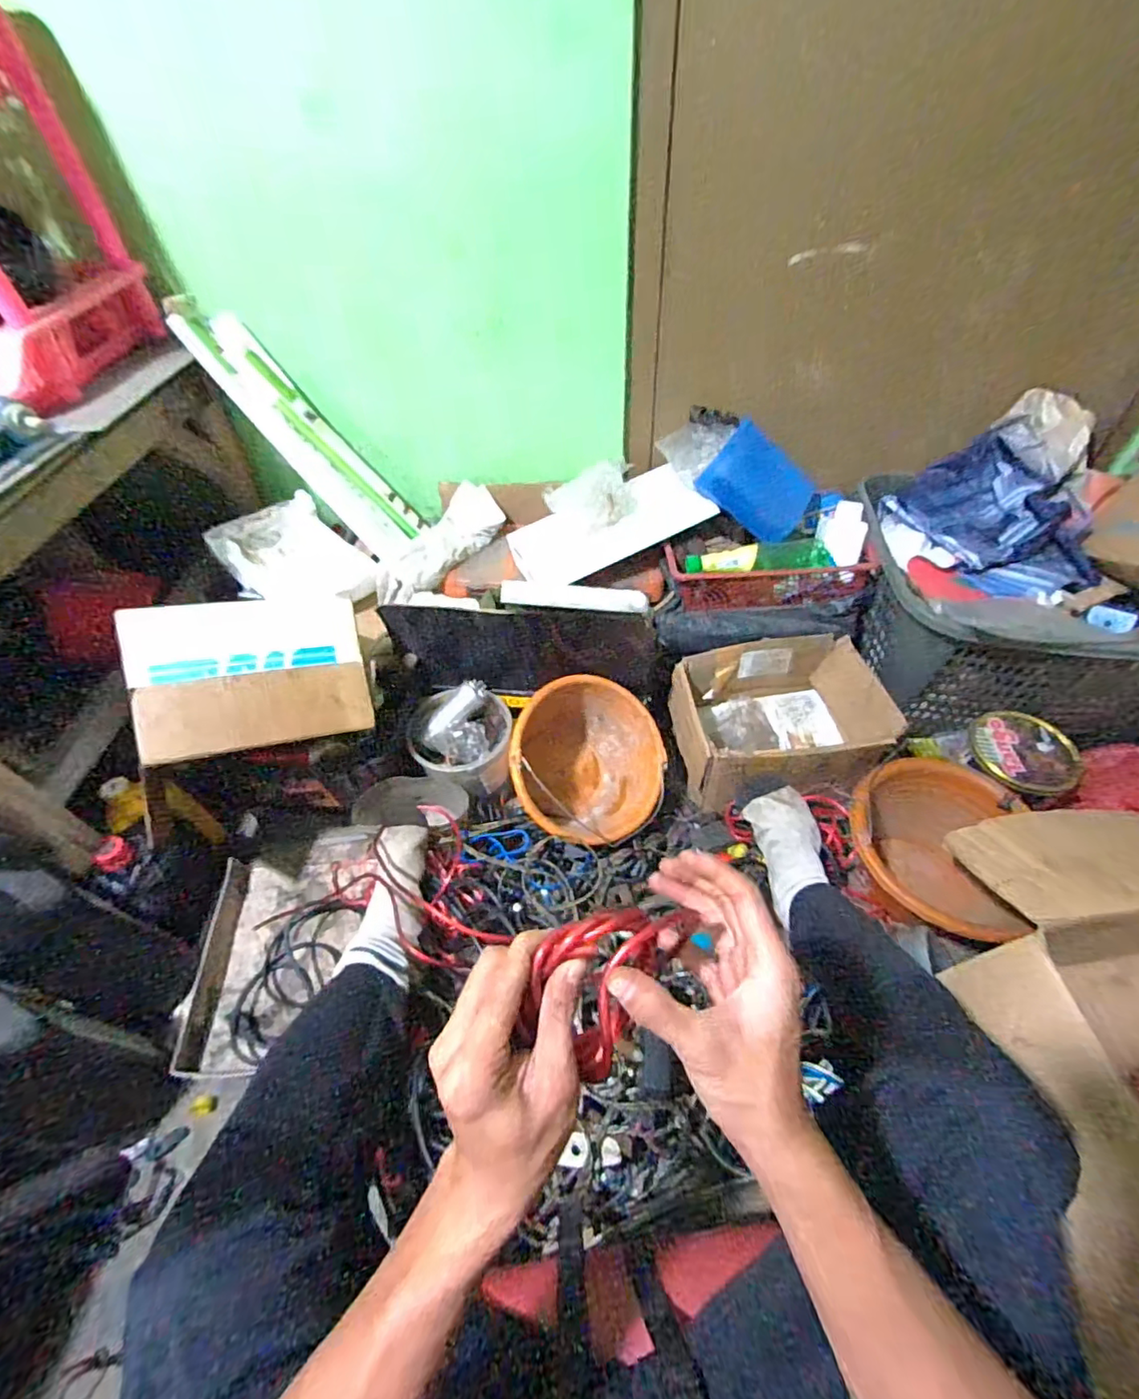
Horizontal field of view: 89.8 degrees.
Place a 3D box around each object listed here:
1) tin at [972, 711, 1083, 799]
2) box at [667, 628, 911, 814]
[{"bbox_3d":[0.691,0.085,0.854,0.142,0.021,0.141,-2,50,2],"label":"tin"},{"bbox_3d":[0.341,0.043,0.944,0.314,0.147,0.245,-7,50,-2],"label":"box"}]

